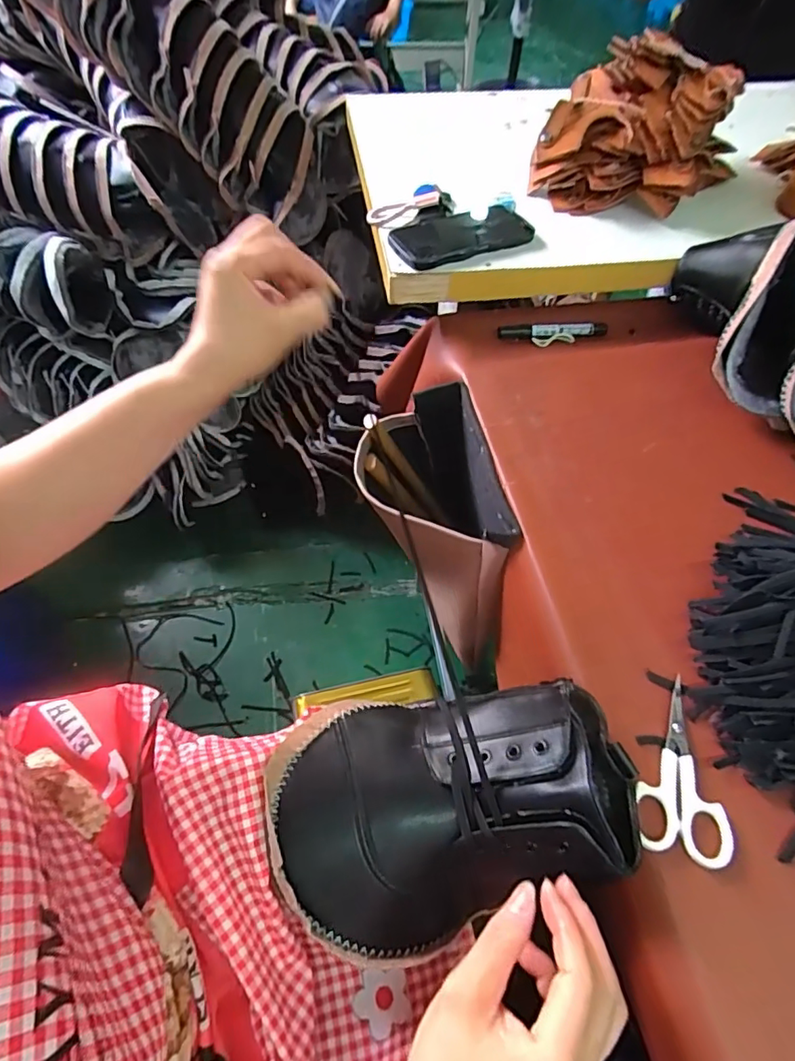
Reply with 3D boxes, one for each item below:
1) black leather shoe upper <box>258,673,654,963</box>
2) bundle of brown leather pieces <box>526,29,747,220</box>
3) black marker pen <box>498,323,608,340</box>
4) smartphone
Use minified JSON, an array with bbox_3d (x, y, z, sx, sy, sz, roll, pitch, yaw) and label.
[{"bbox_3d":[0.031,0.182,0.360,0.229,0.100,0.153,-9,57,-8],"label":"black leather shoe upper"},{"bbox_3d":[0.311,-0.504,0.674,0.226,0.128,0.198,24,59,14],"label":"bundle of brown leather pieces"},{"bbox_3d":[0.191,-0.243,0.653,0.139,0.013,0.017,-7,57,-6],"label":"black marker pen"},{"bbox_3d":[0.072,-0.350,0.631,0.171,0.017,0.091,-23,60,-16],"label":"smartphone"}]

